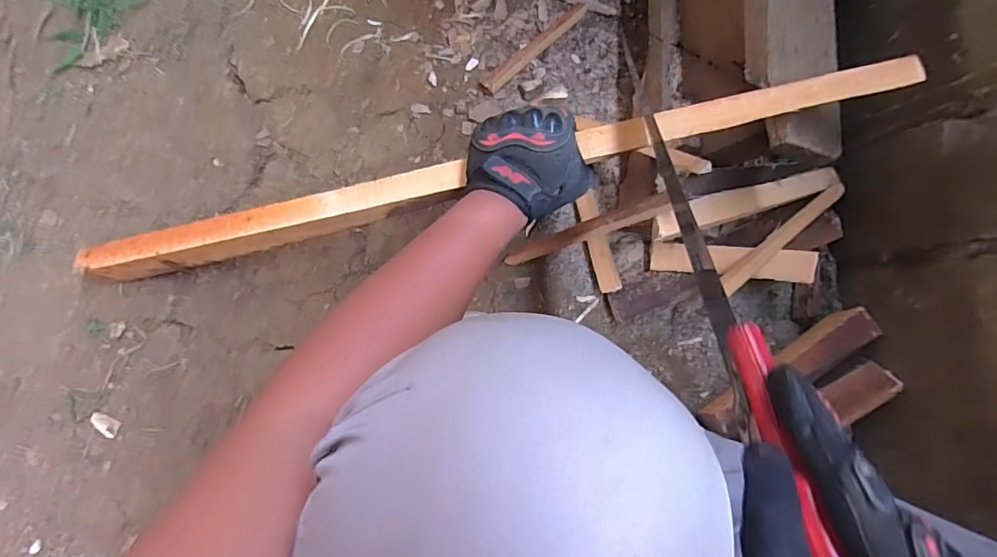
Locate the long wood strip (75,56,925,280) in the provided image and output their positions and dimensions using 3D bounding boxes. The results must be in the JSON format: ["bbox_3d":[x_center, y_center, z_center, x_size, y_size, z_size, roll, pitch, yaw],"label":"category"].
[{"bbox_3d":[-0.049,-0.101,0.502,0.845,0.026,0.040,-11,87,9],"label":"long wood strip"}]

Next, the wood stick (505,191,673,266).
[{"bbox_3d":[0.103,-0.056,0.594,0.209,0.021,0.022,-20,88,34],"label":"wood stick"}]

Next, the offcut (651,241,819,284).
[{"bbox_3d":[0.308,-0.023,0.652,0.204,0.021,0.040,5,85,7],"label":"offcut"}]

